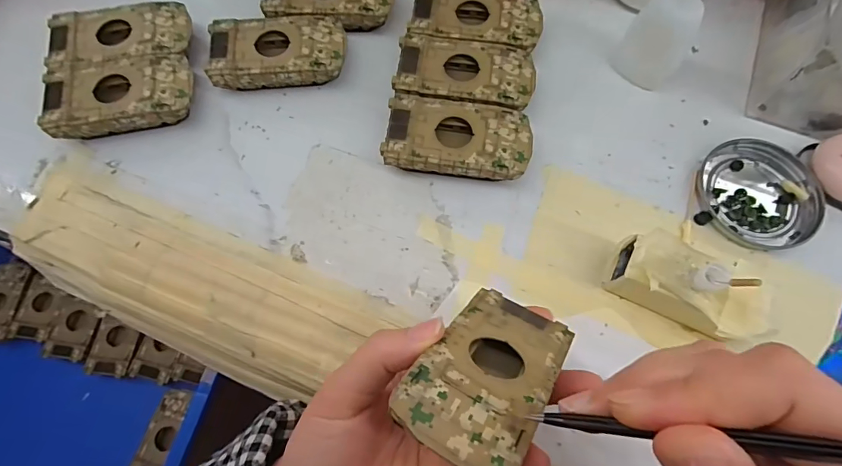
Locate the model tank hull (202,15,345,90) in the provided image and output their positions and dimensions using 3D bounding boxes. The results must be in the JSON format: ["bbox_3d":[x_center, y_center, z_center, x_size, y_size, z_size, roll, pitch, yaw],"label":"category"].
[{"bbox_3d":[-0.103,-0.133,0.334,0.093,0.025,0.051,-5,69,-2],"label":"model tank hull"}]

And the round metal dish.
[{"bbox_3d":[0.231,-0.028,0.310,0.075,0.007,0.077,0,69,0],"label":"round metal dish"}]

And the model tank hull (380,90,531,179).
[{"bbox_3d":[0.026,-0.063,0.310,0.095,0.024,0.053,8,69,3],"label":"model tank hull"}]

